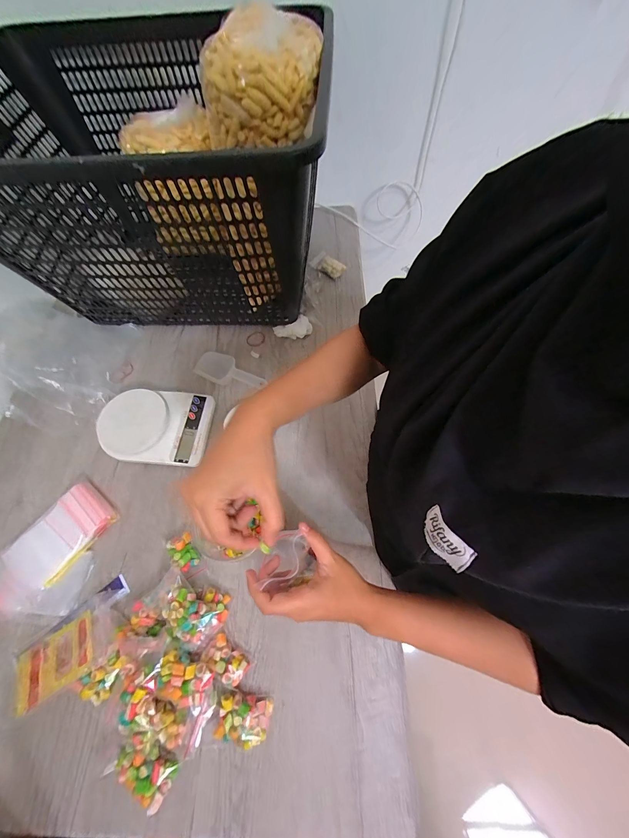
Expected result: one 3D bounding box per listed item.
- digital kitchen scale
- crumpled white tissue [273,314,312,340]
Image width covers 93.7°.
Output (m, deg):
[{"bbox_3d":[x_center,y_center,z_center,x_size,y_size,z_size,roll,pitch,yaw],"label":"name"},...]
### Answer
[{"bbox_3d":[-0.270,0.012,0.502,0.181,0.036,0.127,1,67,4],"label":"digital kitchen scale"},{"bbox_3d":[-0.042,-0.178,0.586,0.071,0.018,0.045,-21,68,-6],"label":"crumpled white tissue"}]

